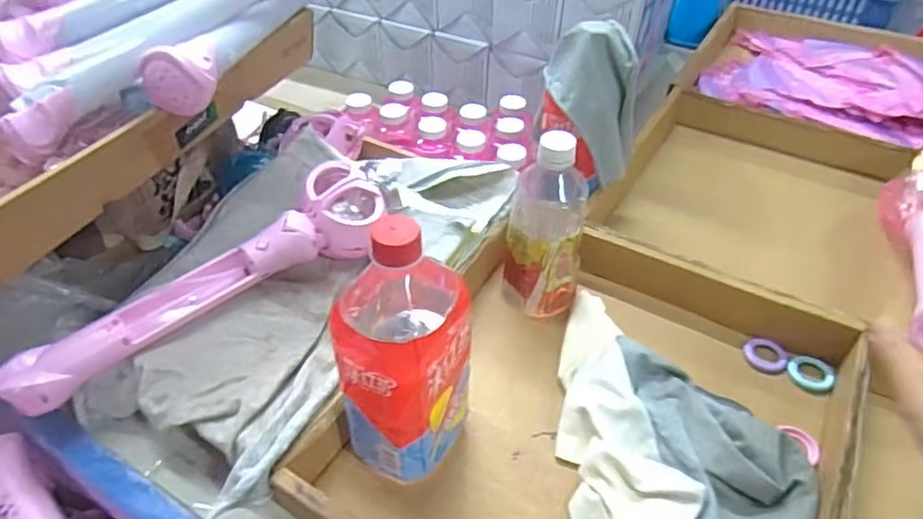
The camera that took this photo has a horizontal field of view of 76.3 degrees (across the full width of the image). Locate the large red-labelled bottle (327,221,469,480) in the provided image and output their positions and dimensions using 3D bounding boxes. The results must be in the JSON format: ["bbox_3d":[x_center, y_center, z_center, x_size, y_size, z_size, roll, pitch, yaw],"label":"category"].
[{"bbox_3d":[-0.041,0.064,0.411,0.092,0.205,0.091,0,44,0],"label":"large red-labelled bottle"}]

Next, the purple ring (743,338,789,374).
[{"bbox_3d":[0.286,0.090,0.553,0.032,0.004,0.039,-46,52,-13],"label":"purple ring"}]

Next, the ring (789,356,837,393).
[{"bbox_3d":[0.322,0.103,0.538,0.040,0.007,0.038,0,44,0],"label":"ring"}]

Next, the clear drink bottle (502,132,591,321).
[{"bbox_3d":[0.078,-0.025,0.544,0.069,0.188,0.056,9,45,10],"label":"clear drink bottle"}]

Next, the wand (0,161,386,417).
[{"bbox_3d":[-0.216,0.019,0.518,0.329,0.066,0.069,-32,52,-28],"label":"wand"}]

